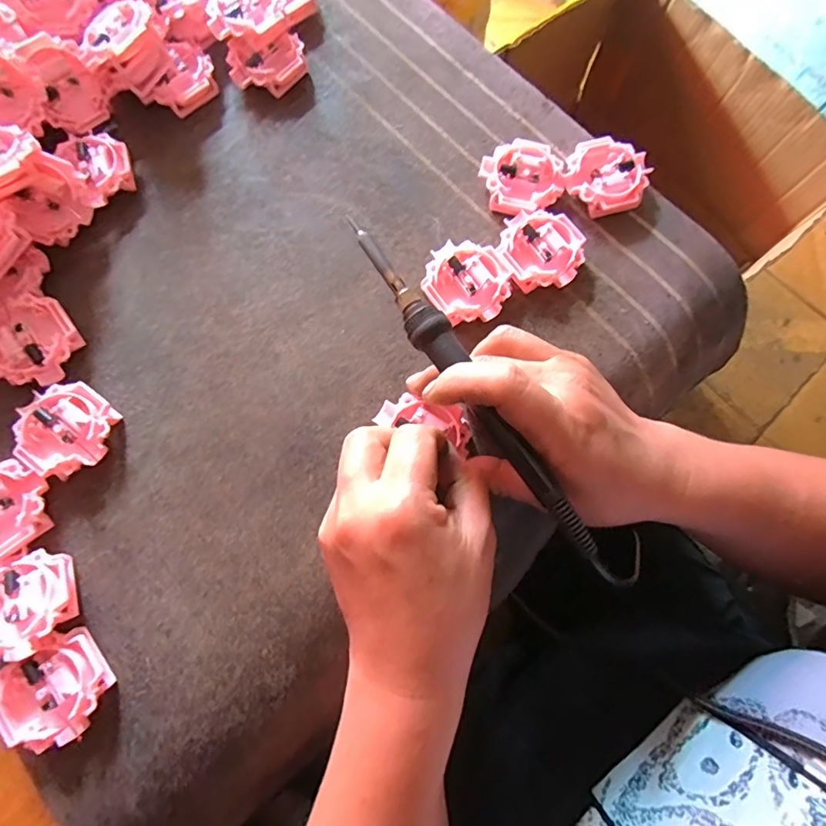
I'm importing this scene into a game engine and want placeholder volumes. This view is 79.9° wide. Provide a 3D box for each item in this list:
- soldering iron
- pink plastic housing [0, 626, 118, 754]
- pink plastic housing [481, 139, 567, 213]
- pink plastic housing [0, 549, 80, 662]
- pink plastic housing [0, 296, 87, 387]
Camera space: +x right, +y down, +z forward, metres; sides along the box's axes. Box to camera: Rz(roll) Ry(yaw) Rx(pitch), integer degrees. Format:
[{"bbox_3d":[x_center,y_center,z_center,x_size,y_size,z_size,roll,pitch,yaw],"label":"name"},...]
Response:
[{"bbox_3d":[0.033,-0.008,0.252,0.019,0.016,0.226,-34,79,-9],"label":"soldering iron"},{"bbox_3d":[-0.182,0.142,0.250,0.049,0.012,0.047,-37,79,-9],"label":"pink plastic housing"},{"bbox_3d":[0.074,-0.157,0.331,0.050,0.016,0.050,0,75,0],"label":"pink plastic housing"},{"bbox_3d":[-0.206,0.101,0.257,0.051,0.016,0.048,0,75,0],"label":"pink plastic housing"},{"bbox_3d":[-0.230,-0.040,0.294,0.051,0.013,0.053,-35,78,-9],"label":"pink plastic housing"}]

